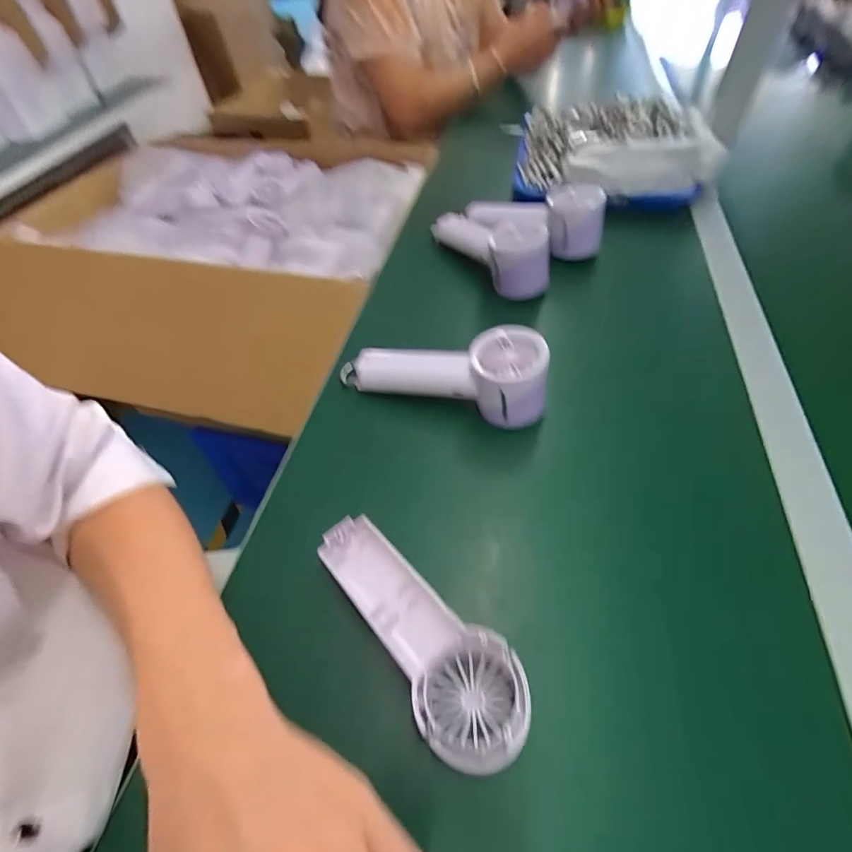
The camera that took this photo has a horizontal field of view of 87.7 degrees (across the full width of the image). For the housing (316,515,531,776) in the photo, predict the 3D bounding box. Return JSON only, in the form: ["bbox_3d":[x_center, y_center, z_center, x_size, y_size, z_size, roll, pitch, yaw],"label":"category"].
[{"bbox_3d":[-0.008,0.122,0.280,0.060,0.024,0.173,-34,58,-20],"label":"housing"}]

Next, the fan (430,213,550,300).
[{"bbox_3d":[0.071,-0.225,0.538,0.059,0.070,0.196,-27,55,-16],"label":"fan"}]

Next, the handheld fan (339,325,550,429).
[{"bbox_3d":[0.015,-0.058,0.404,0.190,0.058,0.066,16,55,15],"label":"handheld fan"}]

